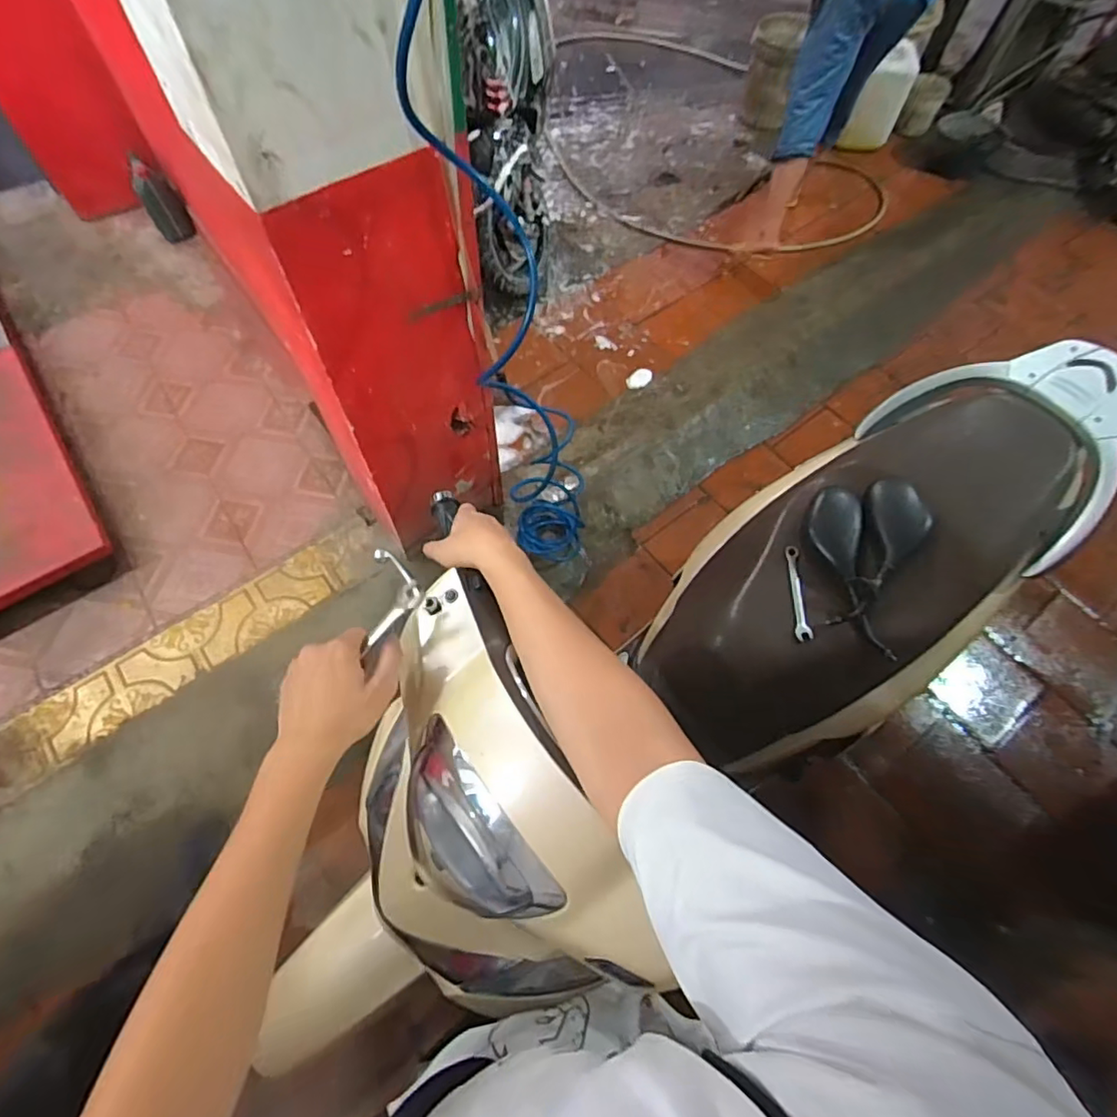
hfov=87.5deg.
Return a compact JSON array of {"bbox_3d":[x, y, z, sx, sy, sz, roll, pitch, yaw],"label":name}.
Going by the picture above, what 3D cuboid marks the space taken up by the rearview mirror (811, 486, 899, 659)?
[{"bbox_3d":[0.440,0.010,0.888,0.083,0.038,0.271,1,64,-2],"label":"rearview mirror"}]

